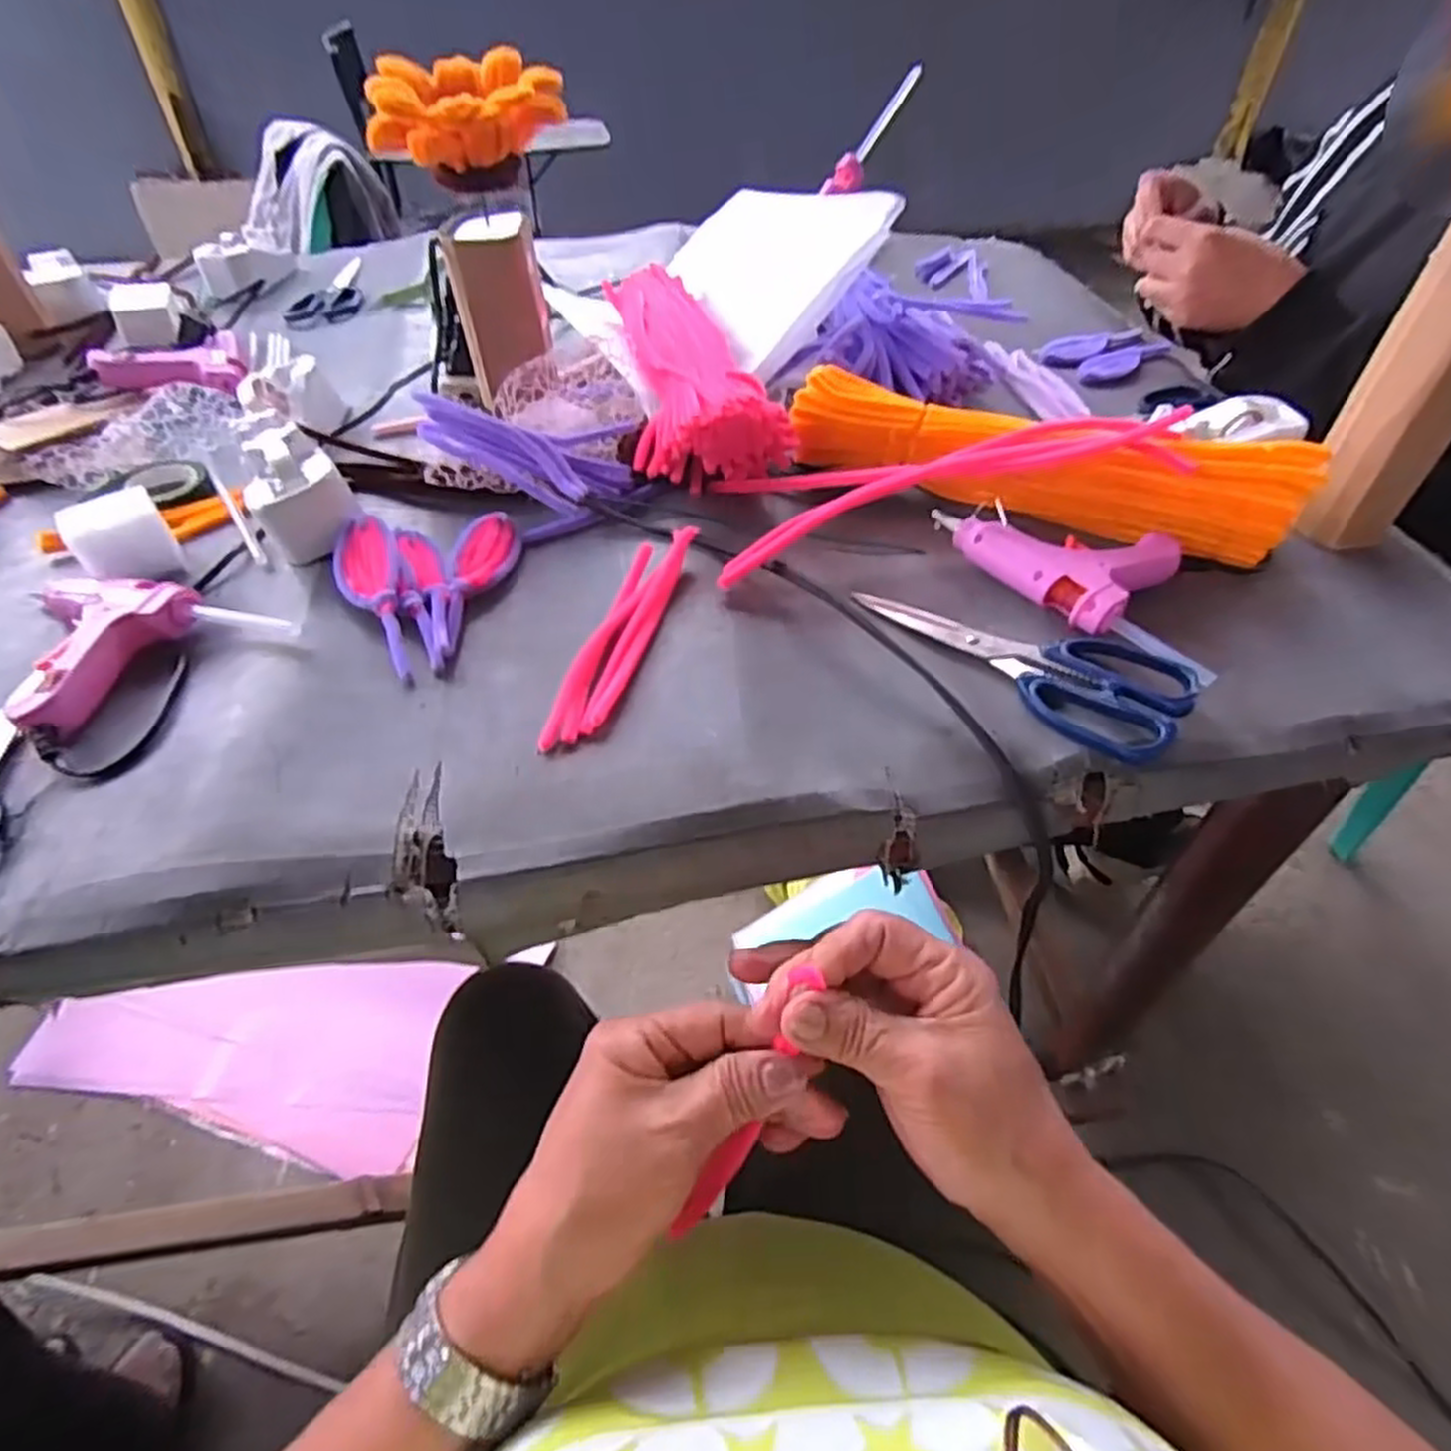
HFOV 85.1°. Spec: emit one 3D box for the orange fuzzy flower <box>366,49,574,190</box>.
[{"bbox_3d":[-0.149,-0.354,0.467,0.107,0.052,0.092,-7,47,-8],"label":"orange fuzzy flower"}]

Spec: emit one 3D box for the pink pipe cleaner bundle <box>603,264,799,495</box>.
[{"bbox_3d":[-0.032,-0.281,0.586,0.099,0.053,0.296,-7,48,-10],"label":"pink pipe cleaner bundle"}]

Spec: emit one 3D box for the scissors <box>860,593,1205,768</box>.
[{"bbox_3d":[0.145,-0.035,0.407,0.172,0.015,0.066,25,51,20],"label":"scissors"}]

